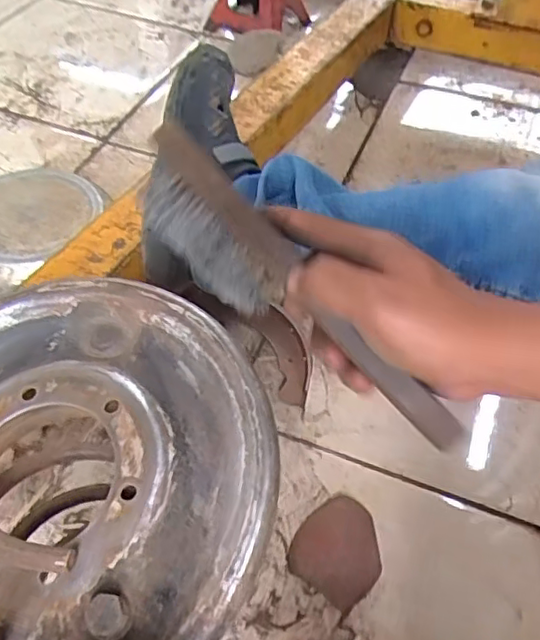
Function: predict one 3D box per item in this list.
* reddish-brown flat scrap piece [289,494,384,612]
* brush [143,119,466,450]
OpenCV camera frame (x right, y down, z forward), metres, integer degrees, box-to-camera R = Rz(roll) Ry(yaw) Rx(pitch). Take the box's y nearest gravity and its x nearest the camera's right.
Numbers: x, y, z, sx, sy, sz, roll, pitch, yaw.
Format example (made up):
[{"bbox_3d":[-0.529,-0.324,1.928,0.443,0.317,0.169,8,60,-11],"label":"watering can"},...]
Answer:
[{"bbox_3d":[0.072,0.228,0.624,0.083,0.024,0.097,31,56,18],"label":"reddish-brown flat scrap piece"},{"bbox_3d":[0.011,-0.015,0.335,0.225,0.036,0.044,43,59,13],"label":"brush"}]

